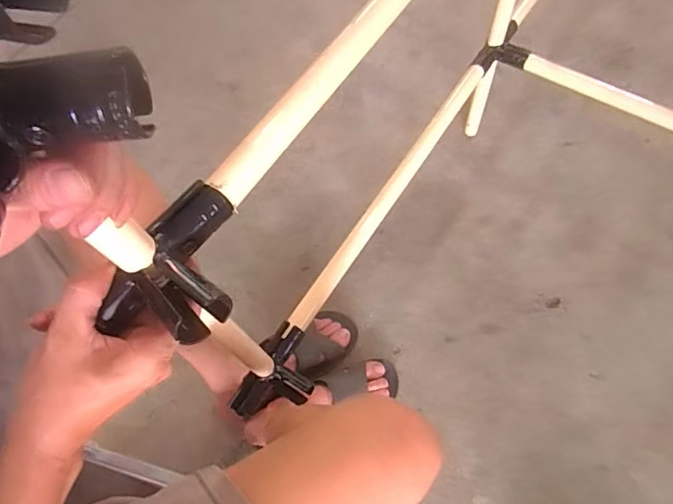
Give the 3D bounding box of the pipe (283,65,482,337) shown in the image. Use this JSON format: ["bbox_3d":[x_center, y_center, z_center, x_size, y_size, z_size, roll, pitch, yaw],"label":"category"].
[{"bbox_3d":[0.089,-0.099,0.760,0.023,0.027,0.540,29,70,17],"label":"pipe"}]

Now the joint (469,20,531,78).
[{"bbox_3d":[0.299,-0.347,0.874,0.071,0.032,0.131,38,73,20],"label":"joint"}]

